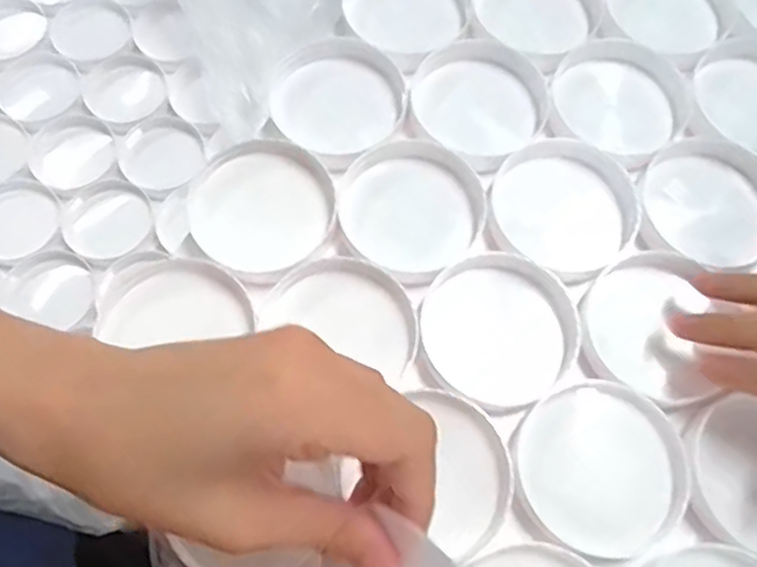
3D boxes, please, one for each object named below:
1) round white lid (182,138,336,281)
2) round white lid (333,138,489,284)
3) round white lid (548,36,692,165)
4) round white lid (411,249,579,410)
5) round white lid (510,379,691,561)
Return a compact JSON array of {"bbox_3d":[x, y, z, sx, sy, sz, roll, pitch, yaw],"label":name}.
[{"bbox_3d":[-0.061,-0.039,0.352,0.074,0.020,0.079,1,69,-2],"label":"round white lid"},{"bbox_3d":[0.019,-0.041,0.356,0.073,0.018,0.075,1,69,-2],"label":"round white lid"},{"bbox_3d":[0.139,-0.108,0.381,0.073,0.011,0.073,1,69,-2],"label":"round white lid"},{"bbox_3d":[0.060,0.022,0.332,0.076,0.014,0.075,1,69,-2],"label":"round white lid"},{"bbox_3d":[0.102,0.085,0.304,0.073,0.012,0.075,28,71,9],"label":"round white lid"}]

